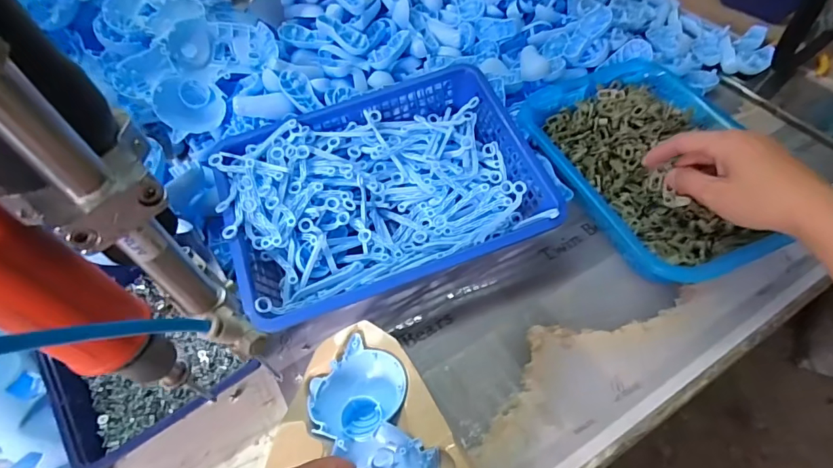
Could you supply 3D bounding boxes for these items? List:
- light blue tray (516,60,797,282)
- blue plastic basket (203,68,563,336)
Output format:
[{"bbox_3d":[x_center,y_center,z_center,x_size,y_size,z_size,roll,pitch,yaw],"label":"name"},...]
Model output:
[{"bbox_3d":[0.229,-0.071,0.457,0.191,0.056,0.268,-20,55,-9],"label":"light blue tray"},{"bbox_3d":[-0.034,-0.042,0.449,0.286,0.082,0.207,-19,55,-9],"label":"blue plastic basket"}]

